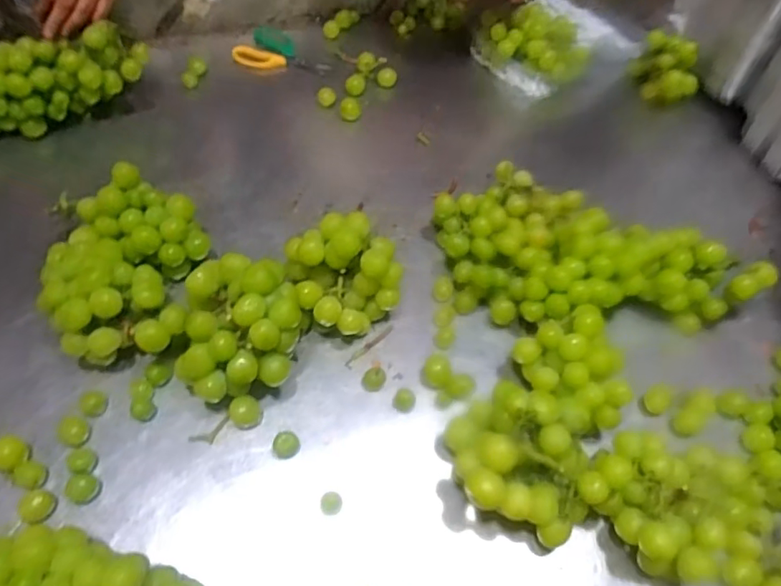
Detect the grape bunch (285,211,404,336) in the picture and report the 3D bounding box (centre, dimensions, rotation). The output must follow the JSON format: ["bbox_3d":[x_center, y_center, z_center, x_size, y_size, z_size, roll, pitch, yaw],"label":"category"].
[{"bbox_3d":[-0.044,-0.017,0.553,0.106,0.099,0.099,3,55,-4],"label":"grape bunch"}]

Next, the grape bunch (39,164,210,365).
[{"bbox_3d":[-0.262,-0.028,0.556,0.132,0.082,0.204,2,55,-5],"label":"grape bunch"}]

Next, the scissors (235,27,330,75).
[{"bbox_3d":[-0.160,-0.363,0.830,0.140,0.018,0.089,10,54,1],"label":"scissors"}]

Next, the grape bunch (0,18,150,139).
[{"bbox_3d":[-0.426,-0.265,0.686,0.235,0.087,0.080,-20,59,-19],"label":"grape bunch"}]

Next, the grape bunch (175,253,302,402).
[{"bbox_3d":[-0.133,0.037,0.503,0.098,0.103,0.106,3,55,-4],"label":"grape bunch"}]

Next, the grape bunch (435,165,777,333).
[{"bbox_3d":[0.214,-0.055,0.616,0.321,0.089,0.188,2,55,-5],"label":"grape bunch"}]

